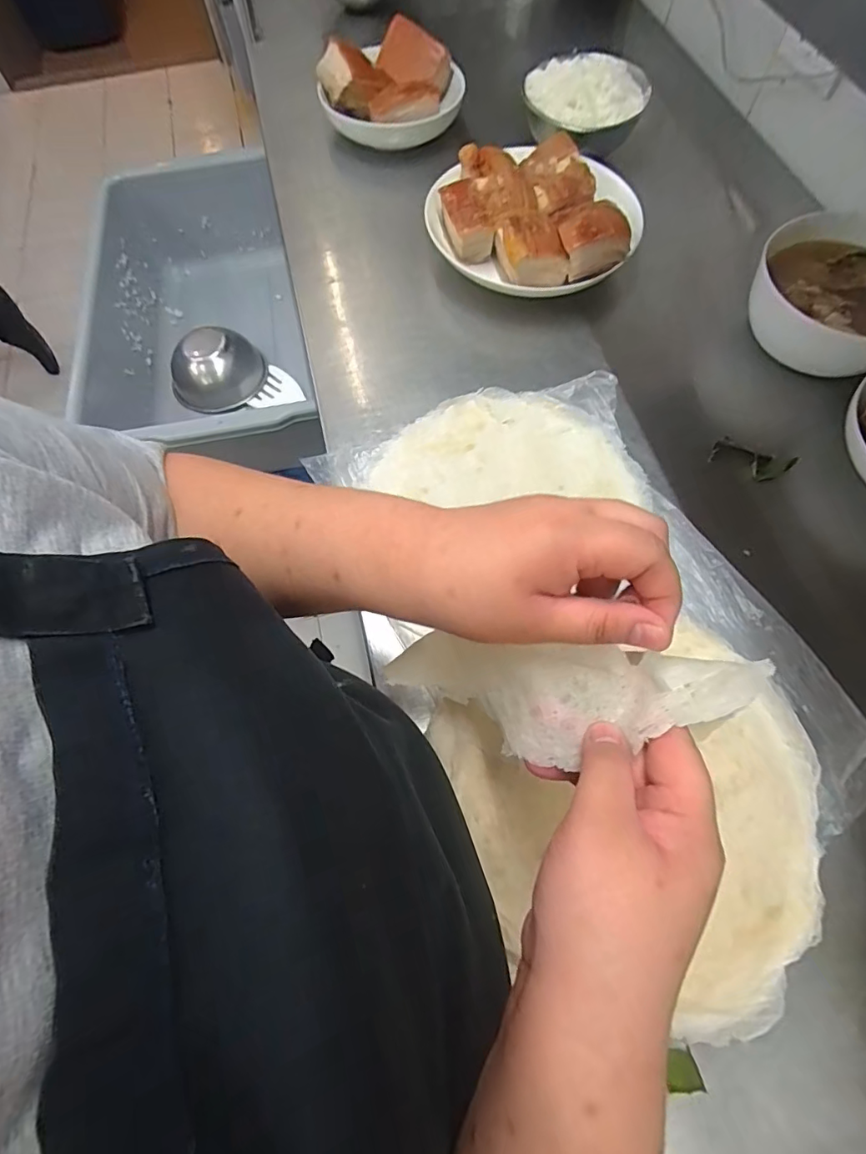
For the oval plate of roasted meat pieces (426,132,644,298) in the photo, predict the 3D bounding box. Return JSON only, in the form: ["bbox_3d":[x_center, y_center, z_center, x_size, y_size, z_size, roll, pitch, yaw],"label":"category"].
[{"bbox_3d":[0.117,-0.433,0.628,0.235,0.084,0.225,-8,67,-1],"label":"oval plate of roasted meat pieces"}]

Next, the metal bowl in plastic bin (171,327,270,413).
[{"bbox_3d":[-0.369,-0.357,0.880,0.163,0.074,0.144,-33,70,-11],"label":"metal bowl in plastic bin"}]

